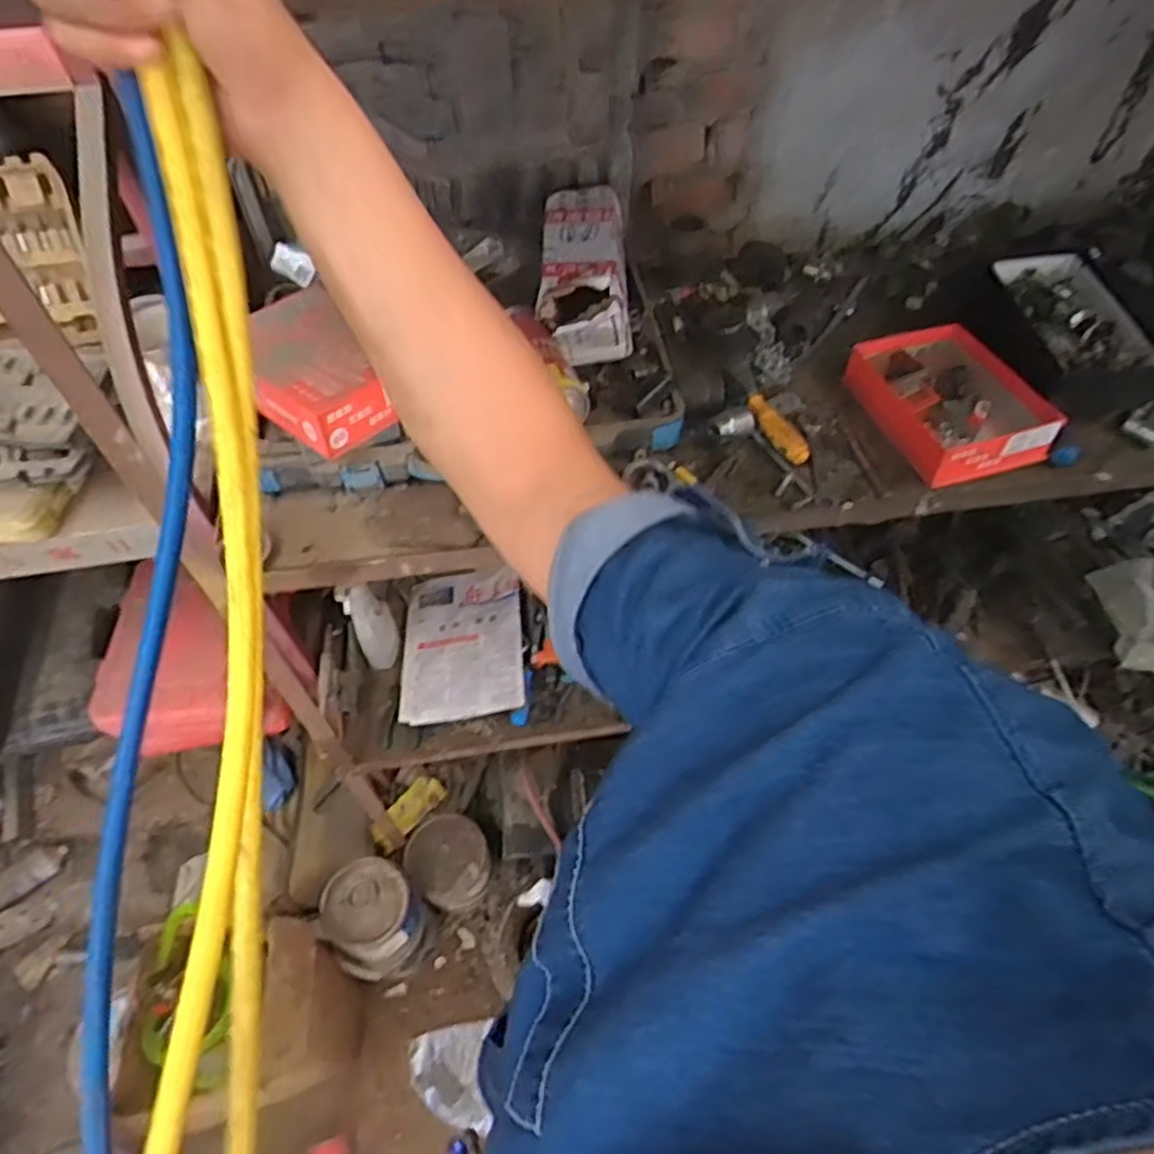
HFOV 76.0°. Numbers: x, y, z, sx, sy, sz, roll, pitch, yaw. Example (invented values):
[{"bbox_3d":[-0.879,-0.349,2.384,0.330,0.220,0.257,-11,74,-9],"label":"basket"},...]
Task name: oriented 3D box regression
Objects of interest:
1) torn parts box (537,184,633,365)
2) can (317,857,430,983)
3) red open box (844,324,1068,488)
[{"bbox_3d":[0.019,-0.364,0.906,0.098,0.120,0.249,-5,58,17],"label":"torn parts box"},{"bbox_3d":[-0.366,0.640,1.374,0.160,0.213,0.168,-1,57,1],"label":"can"},{"bbox_3d":[0.434,-0.214,0.870,0.144,0.061,0.227,-15,58,-8],"label":"red open box"}]

